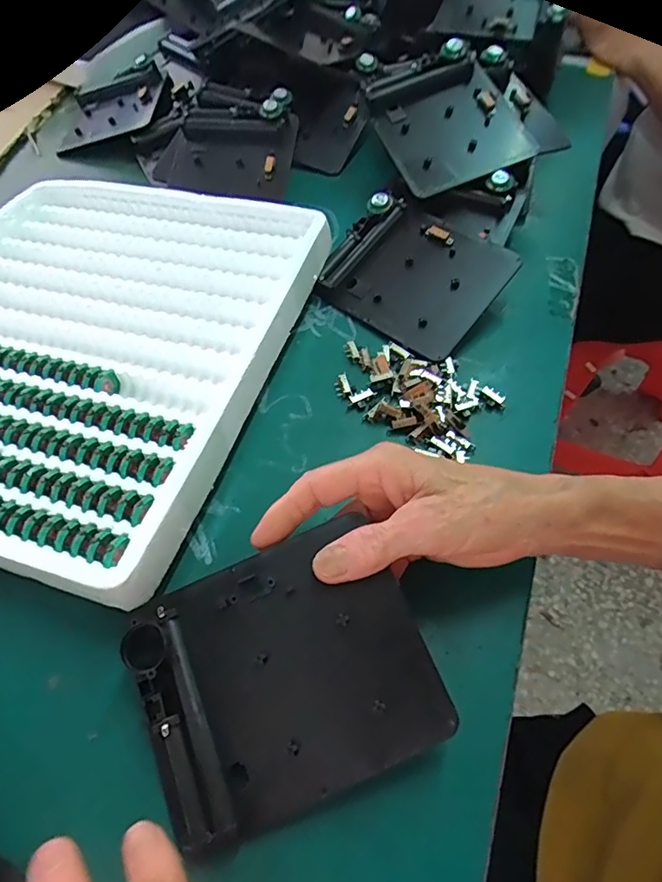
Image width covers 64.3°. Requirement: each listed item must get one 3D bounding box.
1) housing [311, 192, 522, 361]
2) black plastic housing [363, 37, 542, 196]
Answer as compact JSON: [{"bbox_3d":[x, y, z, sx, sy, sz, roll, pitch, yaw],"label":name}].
[{"bbox_3d":[0.065,-0.132,0.406,0.123,0.038,0.108,35,64,21],"label":"housing"},{"bbox_3d":[0.101,-0.270,0.439,0.114,0.026,0.135,-21,74,-4],"label":"black plastic housing"}]

